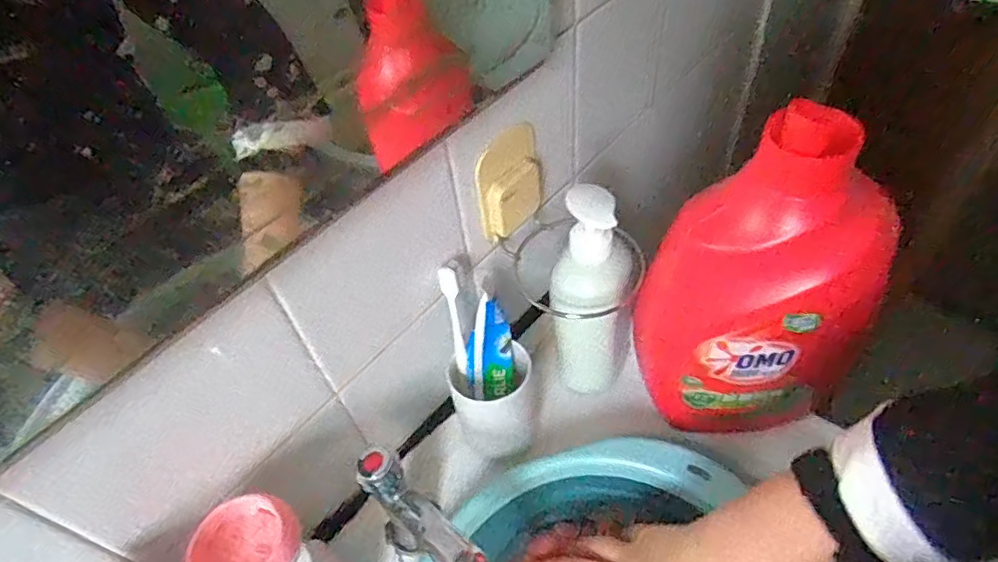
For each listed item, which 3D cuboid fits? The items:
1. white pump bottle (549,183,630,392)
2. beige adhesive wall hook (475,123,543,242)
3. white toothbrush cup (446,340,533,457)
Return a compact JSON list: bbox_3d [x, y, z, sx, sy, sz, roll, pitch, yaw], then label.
[{"bbox_3d":[0.084,0.011,0.507,0.069,0.206,0.075,-3,49,3],"label":"white pump bottle"},{"bbox_3d":[0.011,-0.082,0.467,0.023,0.088,0.070,22,54,23],"label":"beige adhesive wall hook"},{"bbox_3d":[-0.004,0.109,0.494,0.070,0.079,0.065,-3,49,3],"label":"white toothbrush cup"}]

